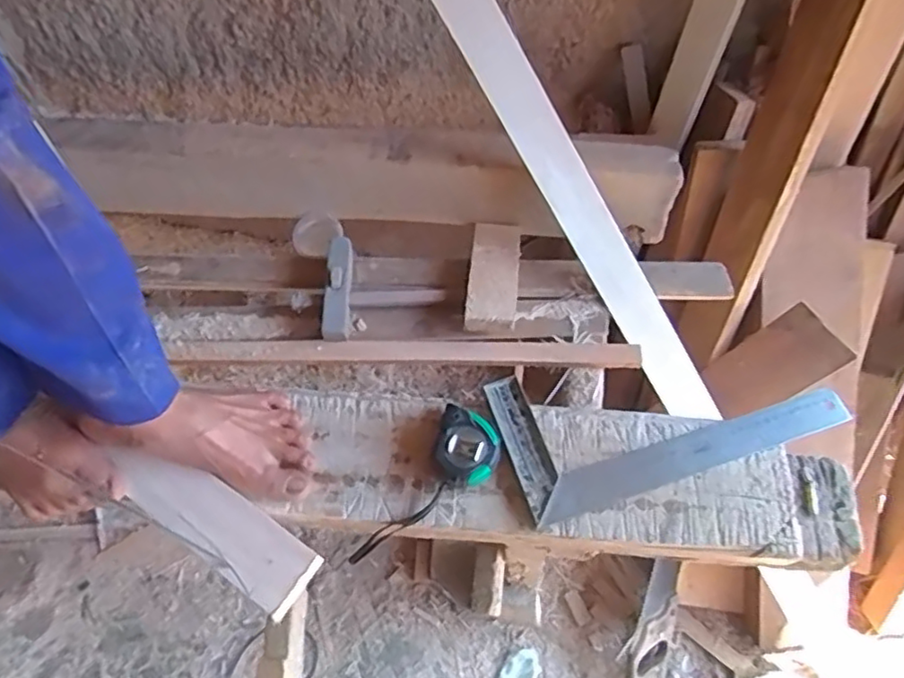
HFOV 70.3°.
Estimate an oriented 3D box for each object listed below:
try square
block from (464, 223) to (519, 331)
[{"bbox_3d":[0.224,0.072,0.685,0.349,0.021,0.155,-15,60,-10],"label":"try square"},{"bbox_3d":[0.056,-0.090,0.873,0.065,0.025,0.184,6,58,2],"label":"block"}]

